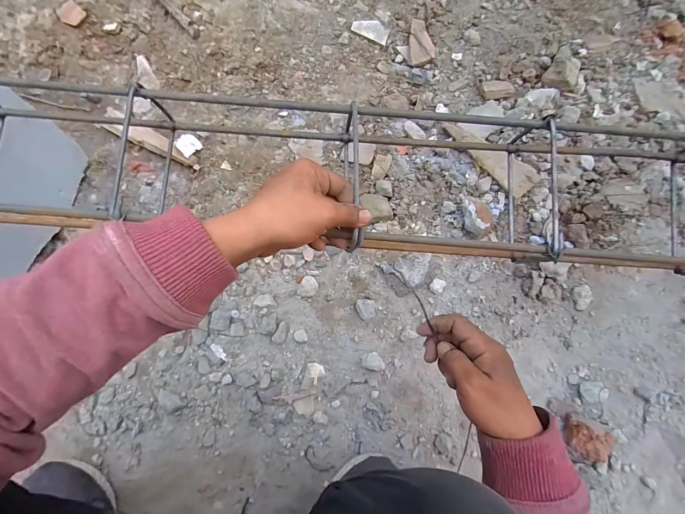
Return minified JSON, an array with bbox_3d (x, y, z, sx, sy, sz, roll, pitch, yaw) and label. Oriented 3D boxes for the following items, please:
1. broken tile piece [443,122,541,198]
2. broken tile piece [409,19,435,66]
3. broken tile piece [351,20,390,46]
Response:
[{"bbox_3d":[0.258,-0.180,0.569,0.181,0.016,0.048,43,114,12],"label":"broken tile piece"},{"bbox_3d":[0.153,-0.422,0.624,0.045,0.013,0.106,-3,78,1],"label":"broken tile piece"},{"bbox_3d":[0.057,-0.446,0.627,0.072,0.009,0.045,23,80,6],"label":"broken tile piece"}]

